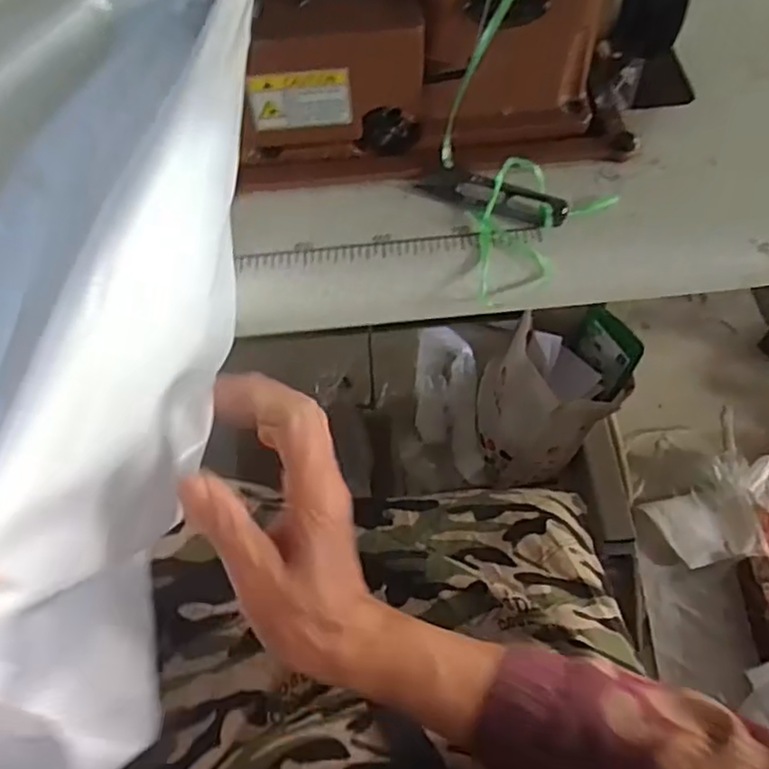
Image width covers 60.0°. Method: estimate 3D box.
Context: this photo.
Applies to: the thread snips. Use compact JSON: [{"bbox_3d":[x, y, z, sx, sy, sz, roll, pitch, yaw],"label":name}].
[{"bbox_3d":[0.071,-0.123,0.440,0.098,0.010,0.024,20,65,12],"label":"thread snips"}]

